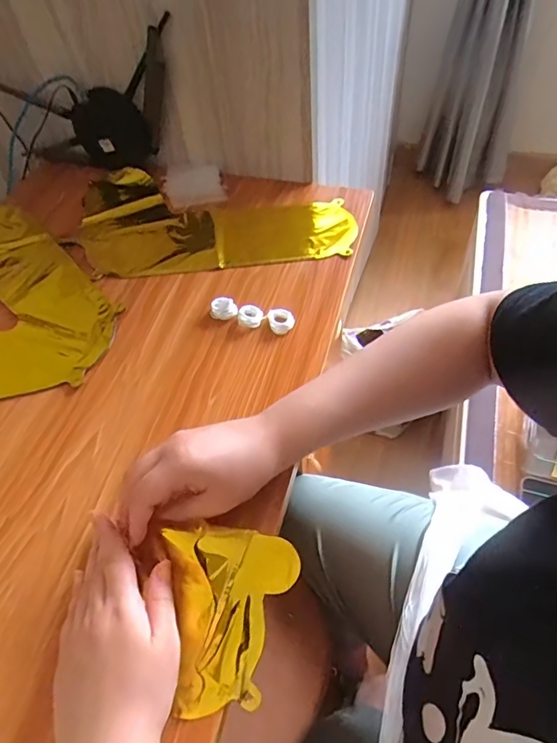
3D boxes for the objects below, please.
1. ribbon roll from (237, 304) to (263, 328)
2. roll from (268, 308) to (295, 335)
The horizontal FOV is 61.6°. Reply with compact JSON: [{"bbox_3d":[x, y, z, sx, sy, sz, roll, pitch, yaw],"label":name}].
[{"bbox_3d":[-0.032,-0.063,0.532,0.027,0.011,0.026,-1,54,2],"label":"ribbon roll"},{"bbox_3d":[0.003,-0.058,0.527,0.029,0.012,0.033,-5,54,-1],"label":"roll"}]

